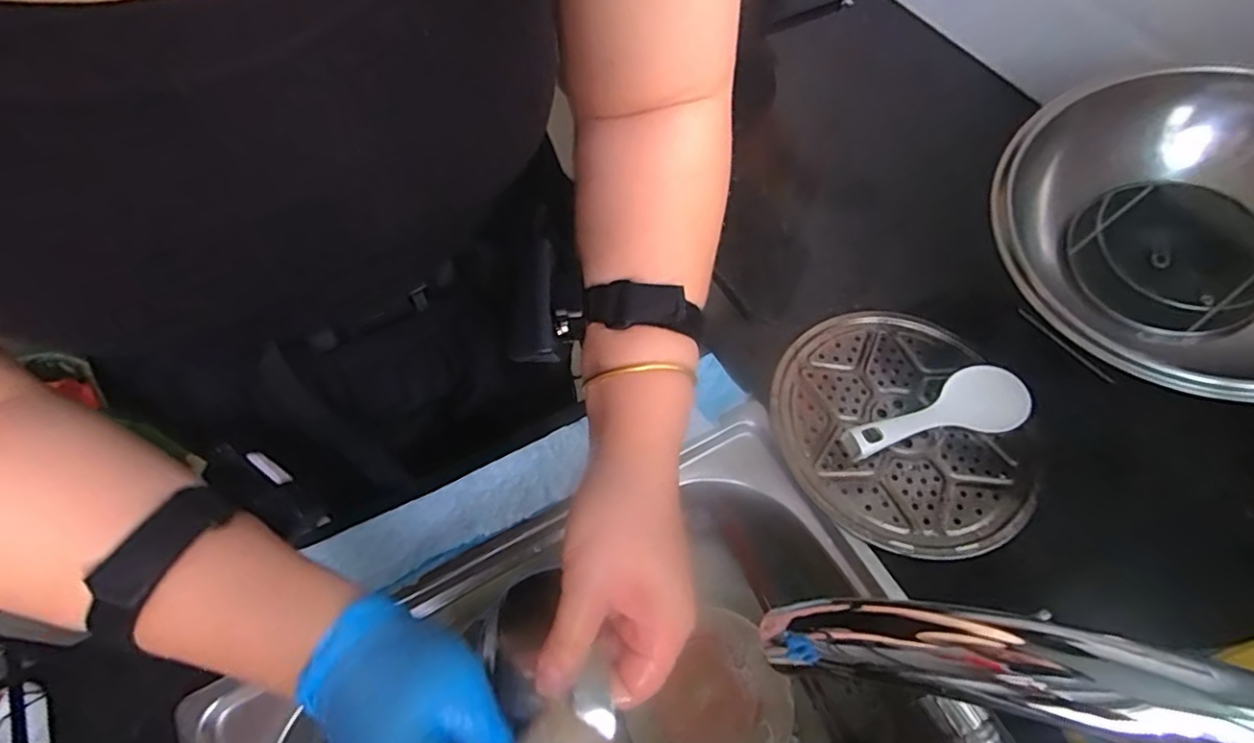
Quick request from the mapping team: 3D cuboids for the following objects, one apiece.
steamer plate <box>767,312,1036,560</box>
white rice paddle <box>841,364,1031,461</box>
[{"bbox_3d":[0.250,0.051,0.568,0.218,0.016,0.231,0,60,0],"label":"steamer plate"},{"bbox_3d":[0.287,0.038,0.560,0.189,0.025,0.064,-18,62,-10],"label":"white rice paddle"}]

